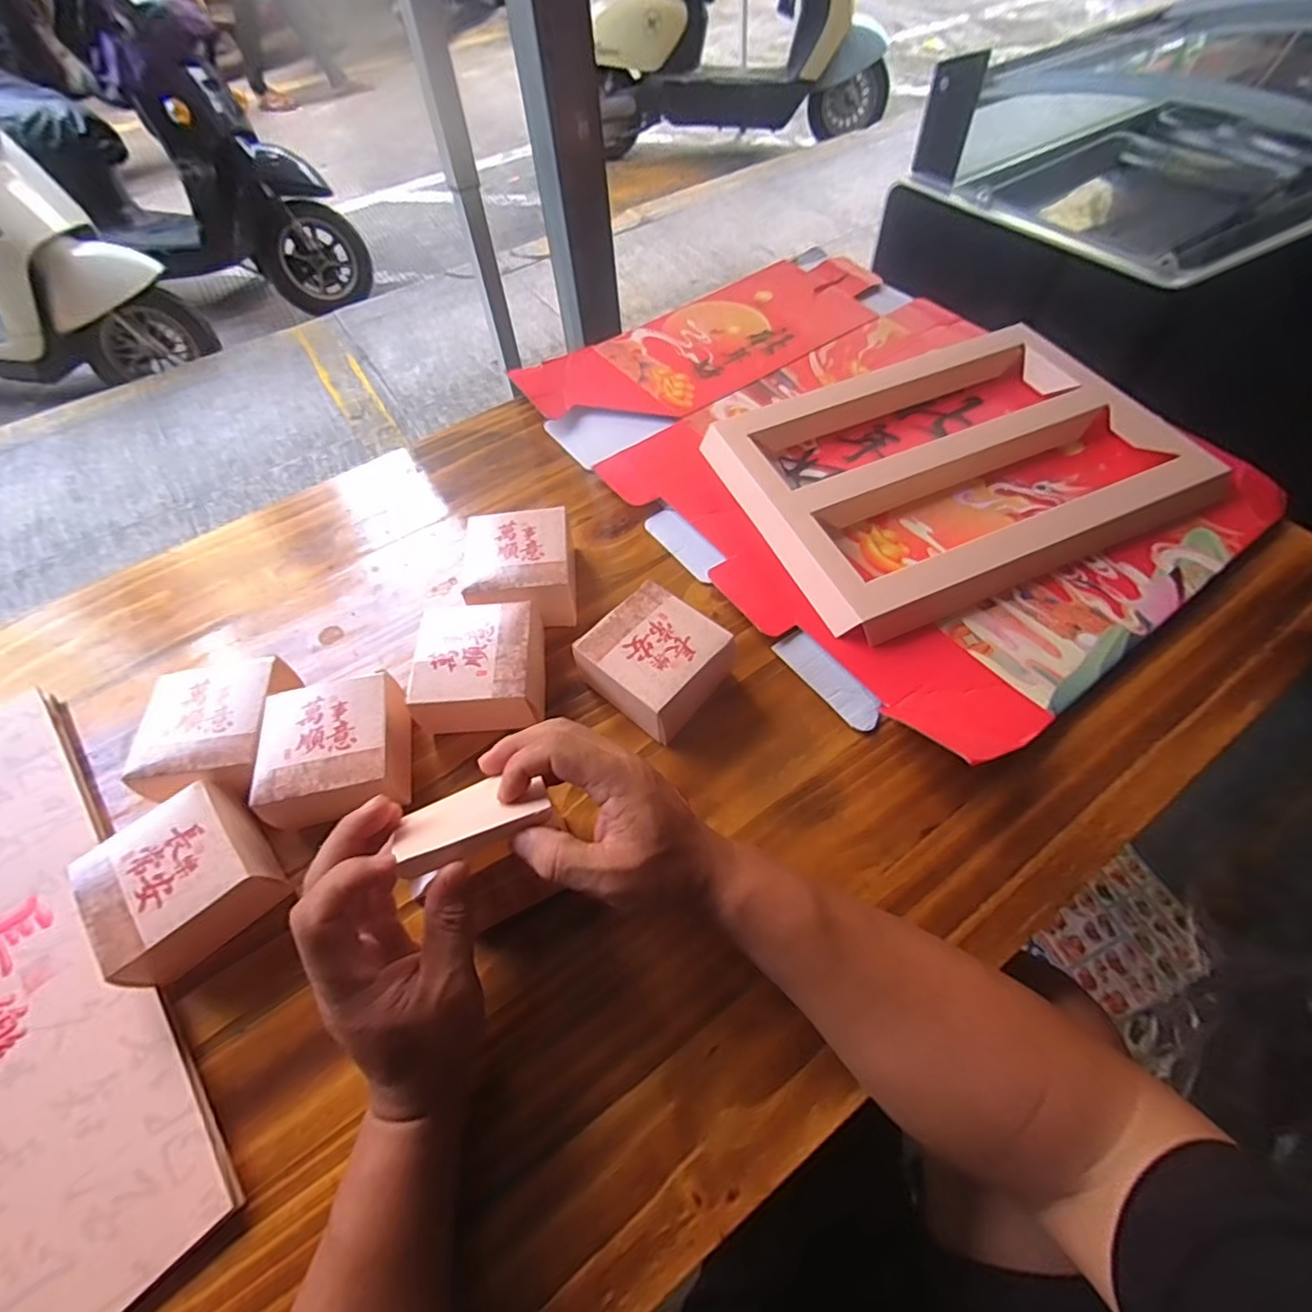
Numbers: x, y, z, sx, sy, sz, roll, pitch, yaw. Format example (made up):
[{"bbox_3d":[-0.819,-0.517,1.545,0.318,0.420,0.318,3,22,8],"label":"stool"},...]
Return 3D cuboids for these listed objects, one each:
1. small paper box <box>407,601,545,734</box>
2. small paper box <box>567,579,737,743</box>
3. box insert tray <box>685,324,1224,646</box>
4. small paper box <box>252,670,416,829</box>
[{"bbox_3d":[-0.132,0.013,0.454,0.094,0.053,0.095,-3,57,2],"label":"small paper box"},{"bbox_3d":[0.002,0.006,0.453,0.096,0.050,0.091,36,66,23],"label":"small paper box"},{"bbox_3d":[0.273,-0.192,0.567,0.392,0.030,0.296,-22,58,-10],"label":"box insert tray"},{"bbox_3d":[-0.222,0.072,0.421,0.088,0.053,0.100,-9,57,-2],"label":"small paper box"}]

